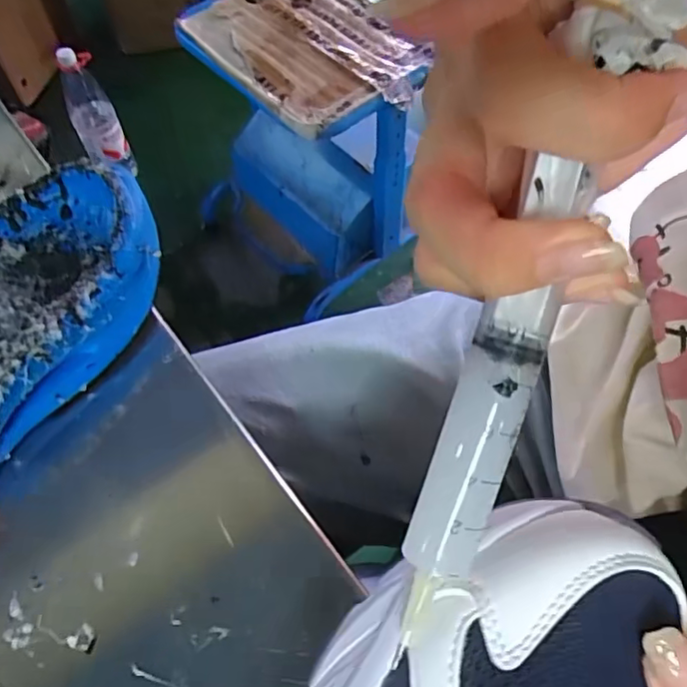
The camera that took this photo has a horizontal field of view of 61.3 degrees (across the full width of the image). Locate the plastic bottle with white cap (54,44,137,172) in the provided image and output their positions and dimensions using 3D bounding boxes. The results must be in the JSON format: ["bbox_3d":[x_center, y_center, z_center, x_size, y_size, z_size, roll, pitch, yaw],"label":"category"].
[{"bbox_3d":[-0.550,-0.503,1.271,0.094,0.306,0.095,-26,64,-13],"label":"plastic bottle with white cap"}]

